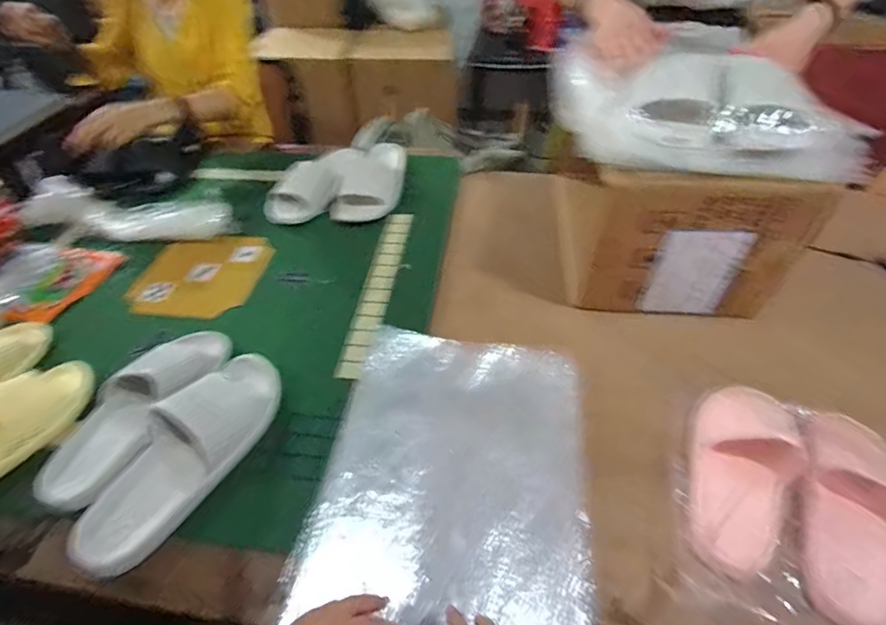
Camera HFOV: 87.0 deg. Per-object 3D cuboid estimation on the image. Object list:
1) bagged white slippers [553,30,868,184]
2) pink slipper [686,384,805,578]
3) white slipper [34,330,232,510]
[{"bbox_3d":[0.338,-0.275,0.624,0.337,0.081,0.195,1,47,1],"label":"bagged white slippers"},{"bbox_3d":[0.355,0.178,0.550,0.105,0.054,0.246,20,51,18],"label":"pink slipper"},{"bbox_3d":[-0.400,0.122,0.619,0.104,0.068,0.275,19,50,17],"label":"white slipper"}]

